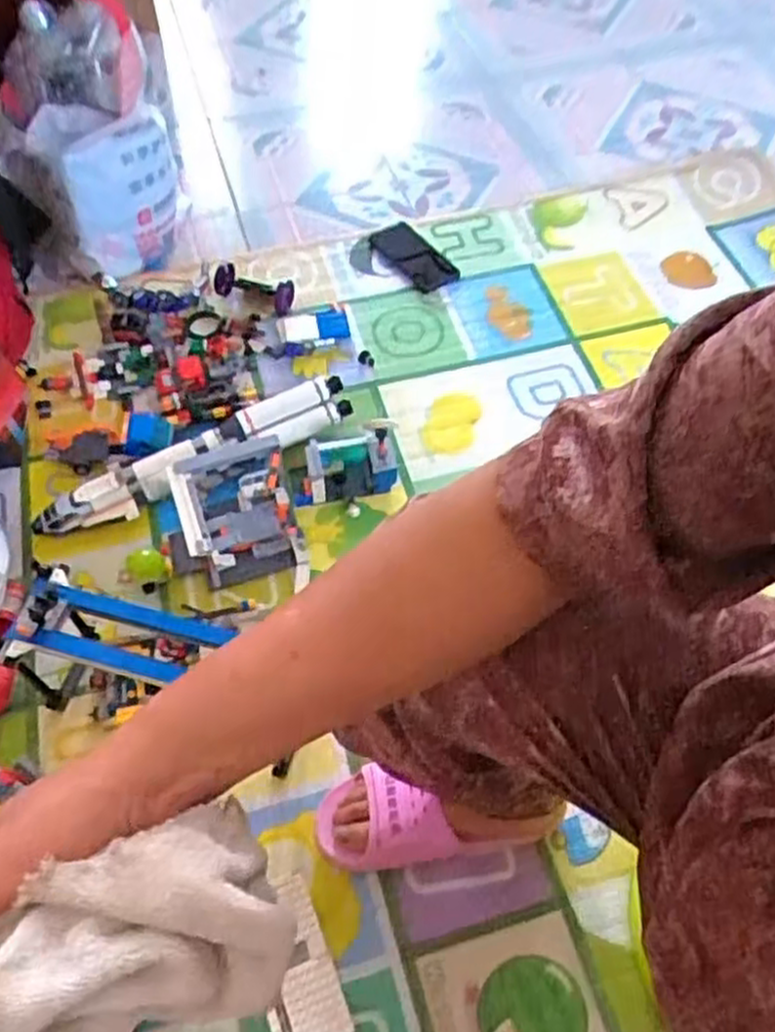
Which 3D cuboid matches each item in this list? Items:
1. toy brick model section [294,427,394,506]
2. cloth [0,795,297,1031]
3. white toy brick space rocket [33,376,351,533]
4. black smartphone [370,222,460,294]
[{"bbox_3d":[-0.055,-0.066,1.007,0.126,0.096,0.049,-3,57,-3],"label":"toy brick model section"},{"bbox_3d":[-0.115,0.192,0.329,0.138,0.071,0.087,-25,61,-17],"label":"cloth"},{"bbox_3d":[-0.244,-0.072,1.002,0.423,0.088,0.090,-21,60,-14],"label":"white toy brick space rocket"},{"bbox_3d":[0.045,-0.419,1.260,0.086,0.016,0.174,-31,57,-18],"label":"black smartphone"}]

